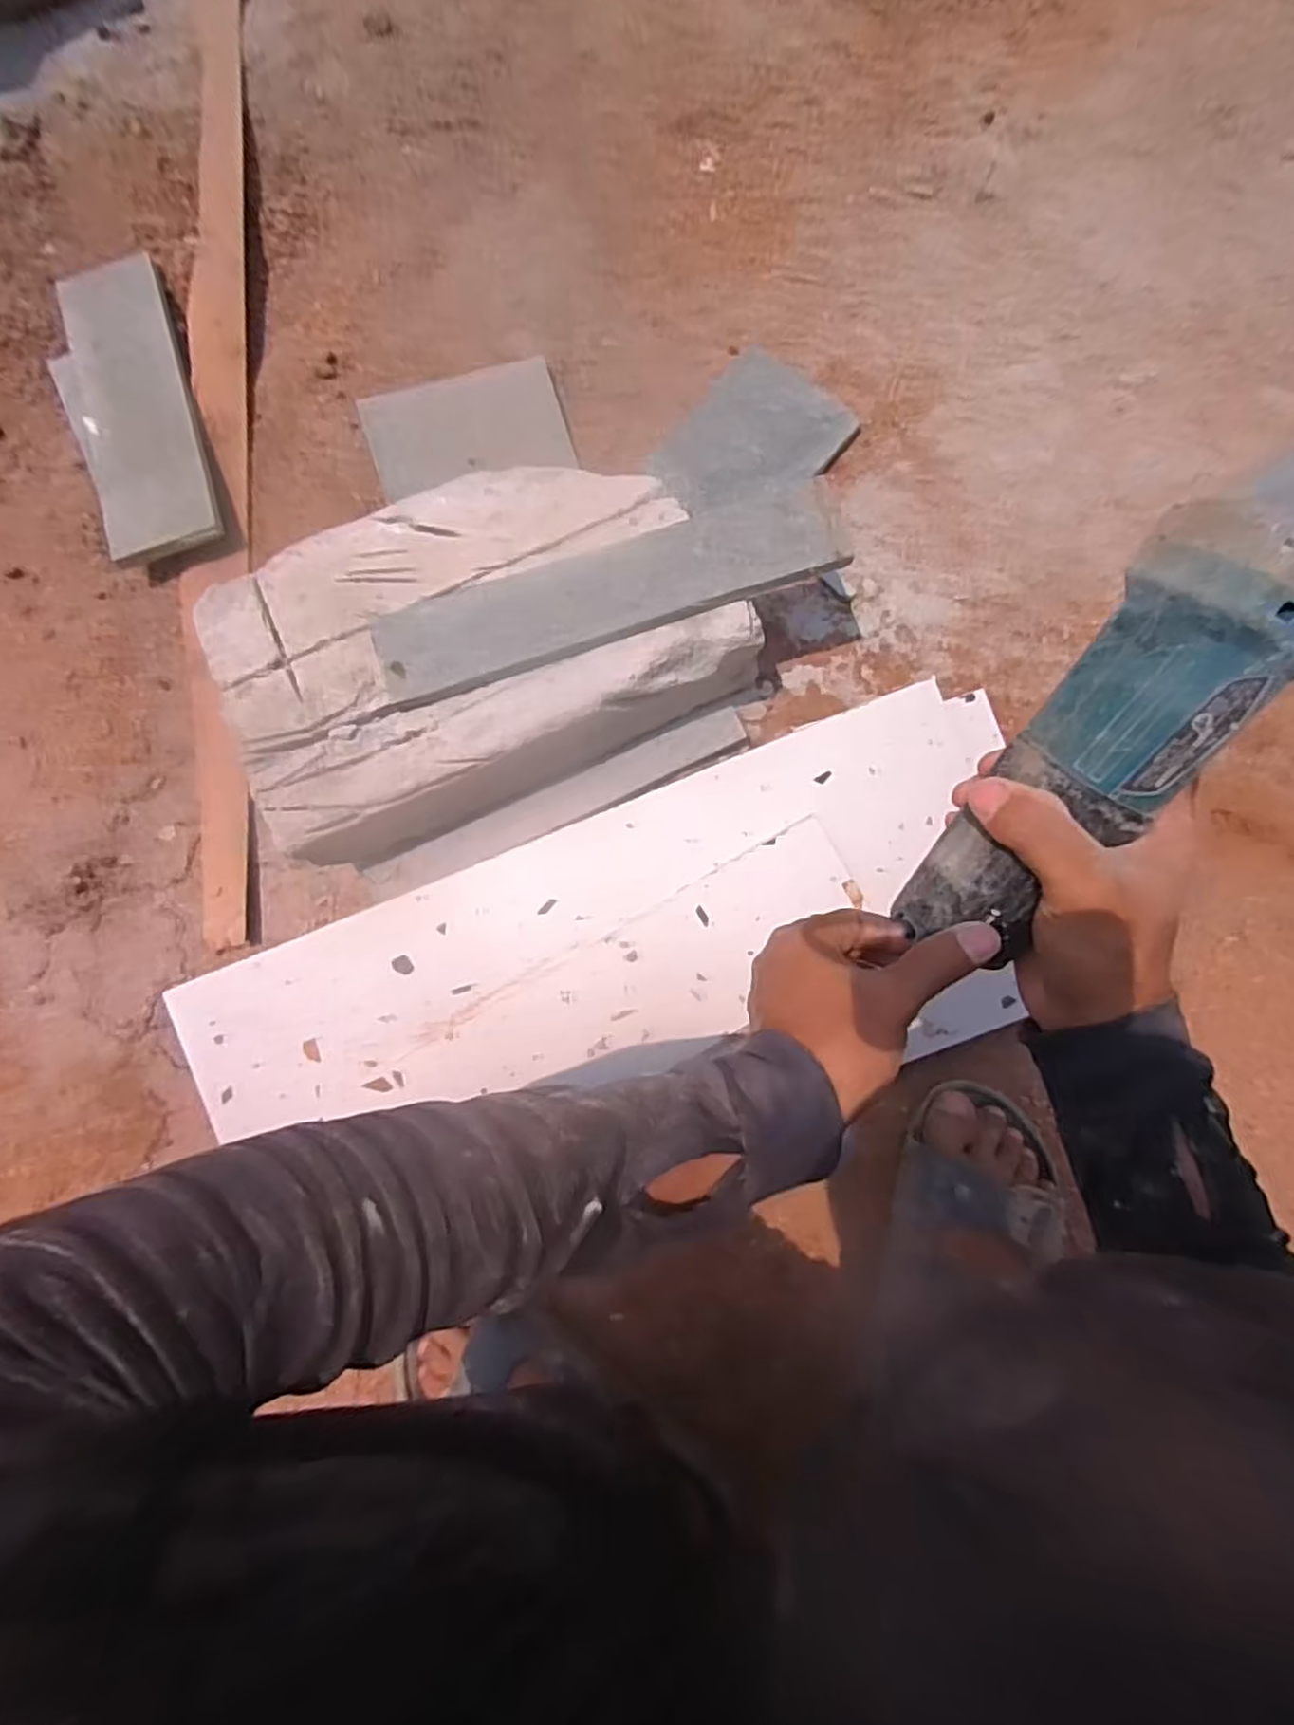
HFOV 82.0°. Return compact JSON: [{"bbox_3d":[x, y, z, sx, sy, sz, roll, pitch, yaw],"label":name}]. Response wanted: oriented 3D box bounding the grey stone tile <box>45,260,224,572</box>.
[{"bbox_3d":[-0.435,-0.385,0.626,0.104,0.015,0.292,-20,79,-5],"label":"grey stone tile"}]

